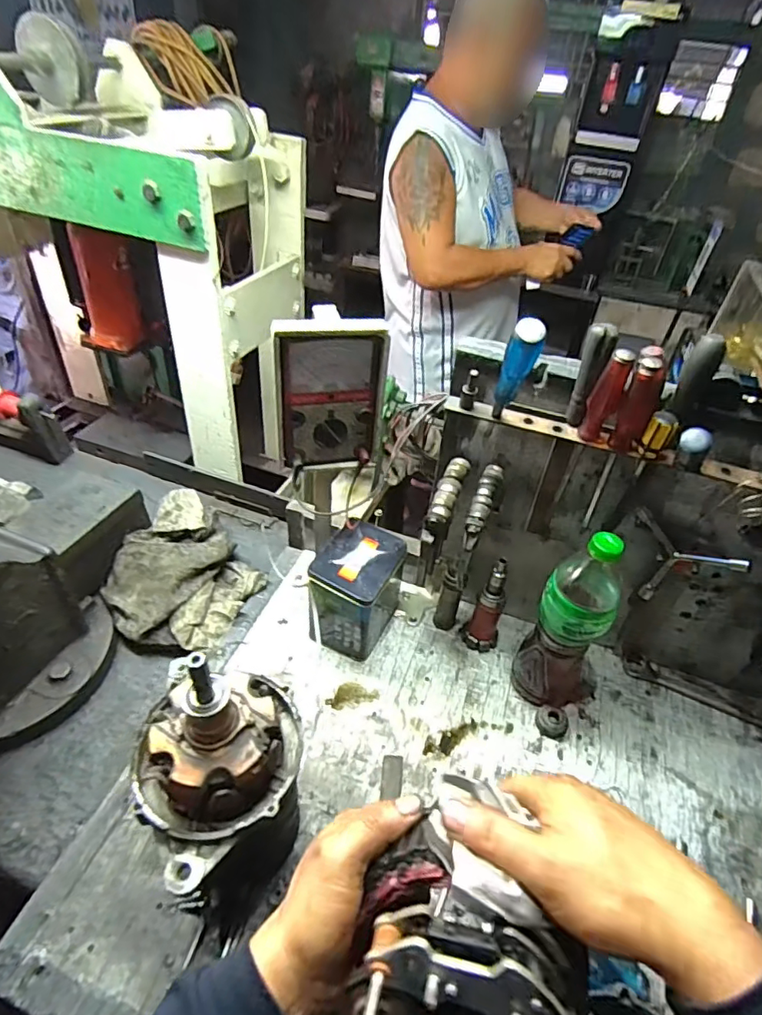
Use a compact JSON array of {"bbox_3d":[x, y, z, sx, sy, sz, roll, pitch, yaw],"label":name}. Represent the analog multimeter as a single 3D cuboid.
[{"bbox_3d":[-0.058,-0.123,0.594,0.130,0.169,0.041,-6,43,-15],"label":"analog multimeter"}]

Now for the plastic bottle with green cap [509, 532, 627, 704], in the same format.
[{"bbox_3d":[0.229,0.138,0.618,0.092,0.267,0.078,32,47,26],"label":"plastic bottle with green cap"}]

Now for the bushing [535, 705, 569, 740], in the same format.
[{"bbox_3d":[0.215,0.267,0.666,0.038,0.017,0.038,4,41,-3],"label":"bushing"}]

